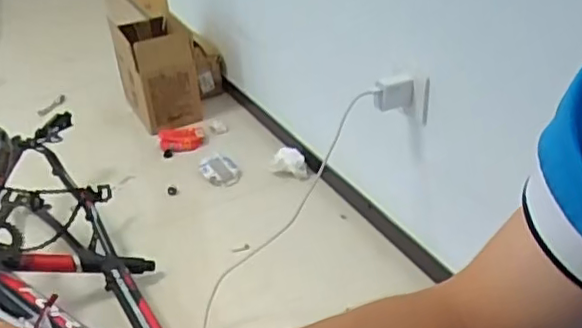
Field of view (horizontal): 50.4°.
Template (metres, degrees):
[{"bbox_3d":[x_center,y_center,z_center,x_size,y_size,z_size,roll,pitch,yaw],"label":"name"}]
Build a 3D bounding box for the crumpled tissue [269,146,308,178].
[{"bbox_3d":[0.001,-0.005,1.446,0.092,0.048,0.058,7,34,15],"label":"crumpled tissue"}]

